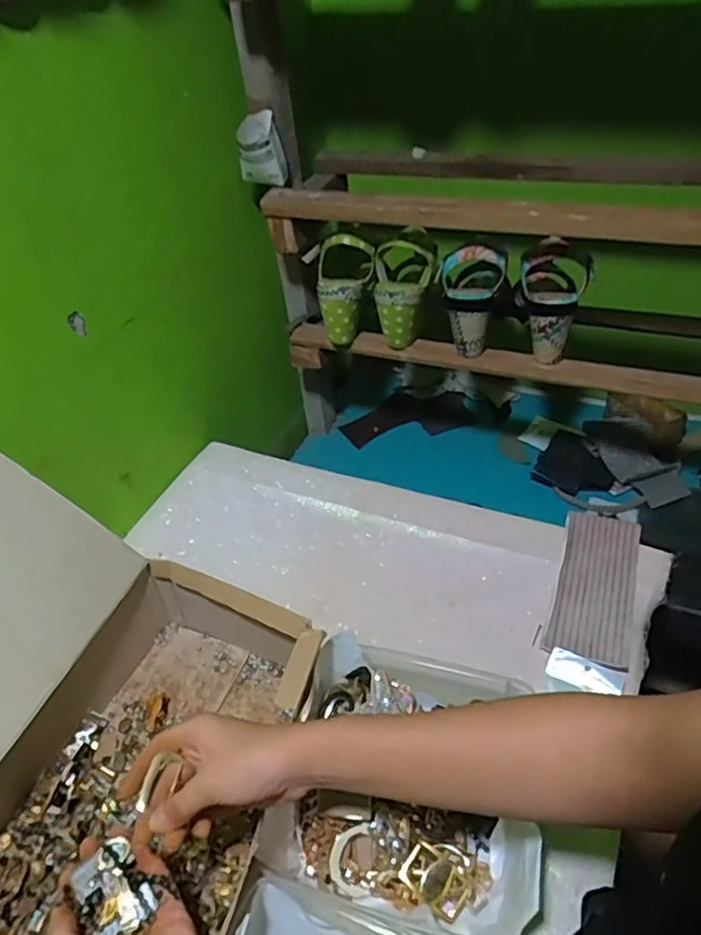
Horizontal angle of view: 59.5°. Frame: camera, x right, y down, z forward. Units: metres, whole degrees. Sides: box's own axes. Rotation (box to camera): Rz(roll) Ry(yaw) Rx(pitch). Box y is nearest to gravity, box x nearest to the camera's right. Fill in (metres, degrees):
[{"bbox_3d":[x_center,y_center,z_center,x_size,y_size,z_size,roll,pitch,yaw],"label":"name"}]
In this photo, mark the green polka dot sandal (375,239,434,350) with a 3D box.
[{"bbox_3d":[0.072,-0.234,0.819,0.076,0.124,0.084,-2,42,5],"label":"green polka dot sandal"}]

